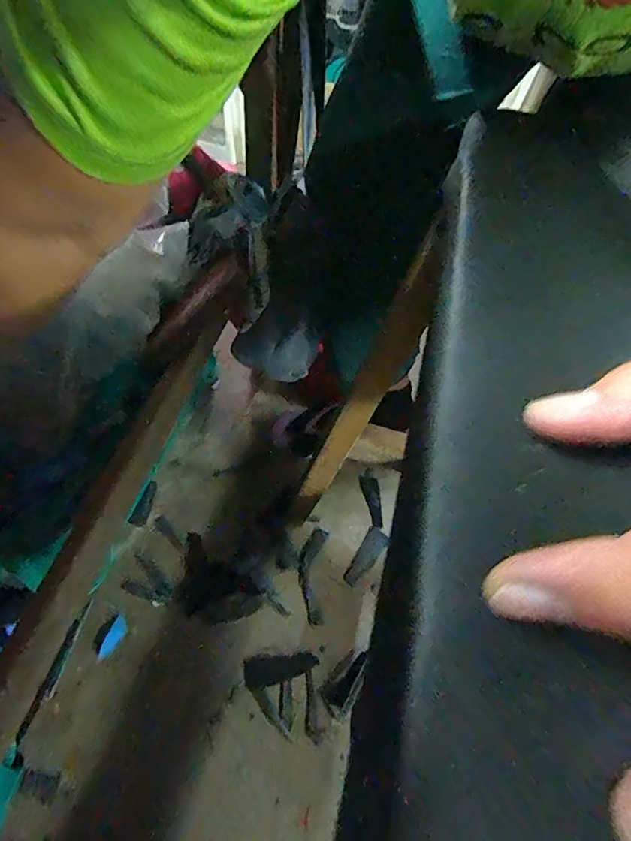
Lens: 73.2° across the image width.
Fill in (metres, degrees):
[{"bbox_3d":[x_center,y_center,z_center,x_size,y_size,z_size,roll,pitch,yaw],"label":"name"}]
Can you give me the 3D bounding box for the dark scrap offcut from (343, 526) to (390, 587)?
[{"bbox_3d":[0.078,0.204,0.635,0.034,0.010,0.096,27,51,17],"label":"dark scrap offcut"}]

